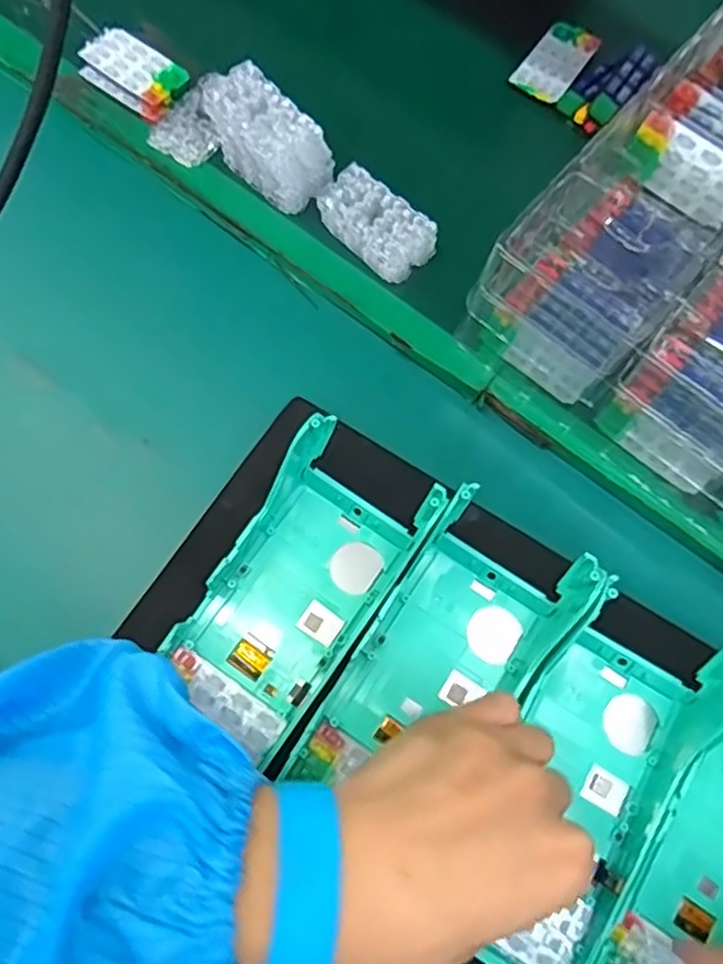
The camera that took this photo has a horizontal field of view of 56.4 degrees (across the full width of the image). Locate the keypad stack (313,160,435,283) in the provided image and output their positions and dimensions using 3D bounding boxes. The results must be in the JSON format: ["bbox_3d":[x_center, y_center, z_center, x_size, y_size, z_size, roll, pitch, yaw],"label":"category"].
[{"bbox_3d":[0.008,-0.152,0.404,0.068,0.028,0.040,40,74,11],"label":"keypad stack"}]

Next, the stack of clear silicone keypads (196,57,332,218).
[{"bbox_3d":[-0.057,-0.203,0.405,0.072,0.051,0.039,41,74,11],"label":"stack of clear silicone keypads"}]

